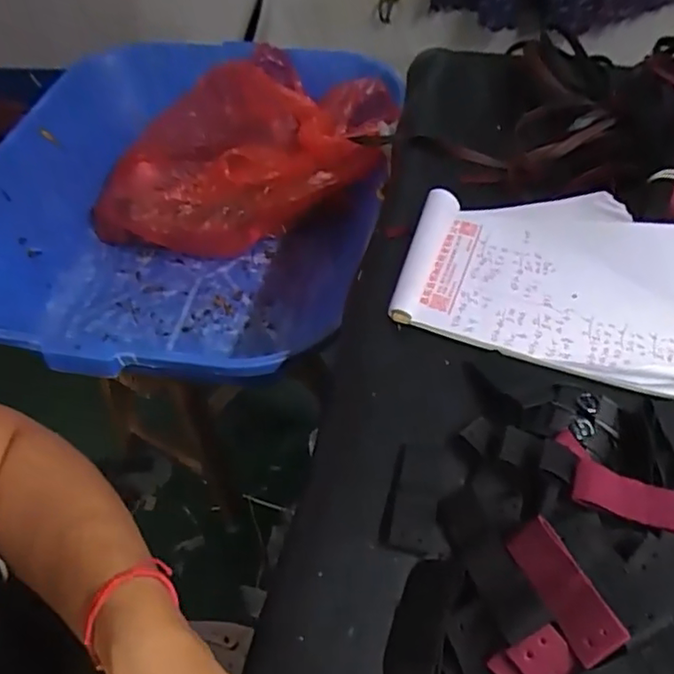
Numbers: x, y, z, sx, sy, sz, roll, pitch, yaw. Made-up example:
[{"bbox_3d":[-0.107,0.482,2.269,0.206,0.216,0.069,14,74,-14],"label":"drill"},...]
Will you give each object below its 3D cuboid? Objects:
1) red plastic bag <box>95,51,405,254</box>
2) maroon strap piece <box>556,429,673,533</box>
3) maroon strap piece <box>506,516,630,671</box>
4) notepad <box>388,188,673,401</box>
[{"bbox_3d":[-0.128,-0.281,0.875,0.434,0.227,0.302,10,53,12],"label":"red plastic bag"},{"bbox_3d":[0.158,0.087,0.336,0.082,0.012,0.042,30,60,25],"label":"maroon strap piece"},{"bbox_3d":[0.111,0.123,0.297,0.026,0.006,0.067,-41,40,11],"label":"maroon strap piece"},{"bbox_3d":[0.160,-0.049,0.450,0.222,0.049,0.147,18,55,18],"label":"notepad"}]

